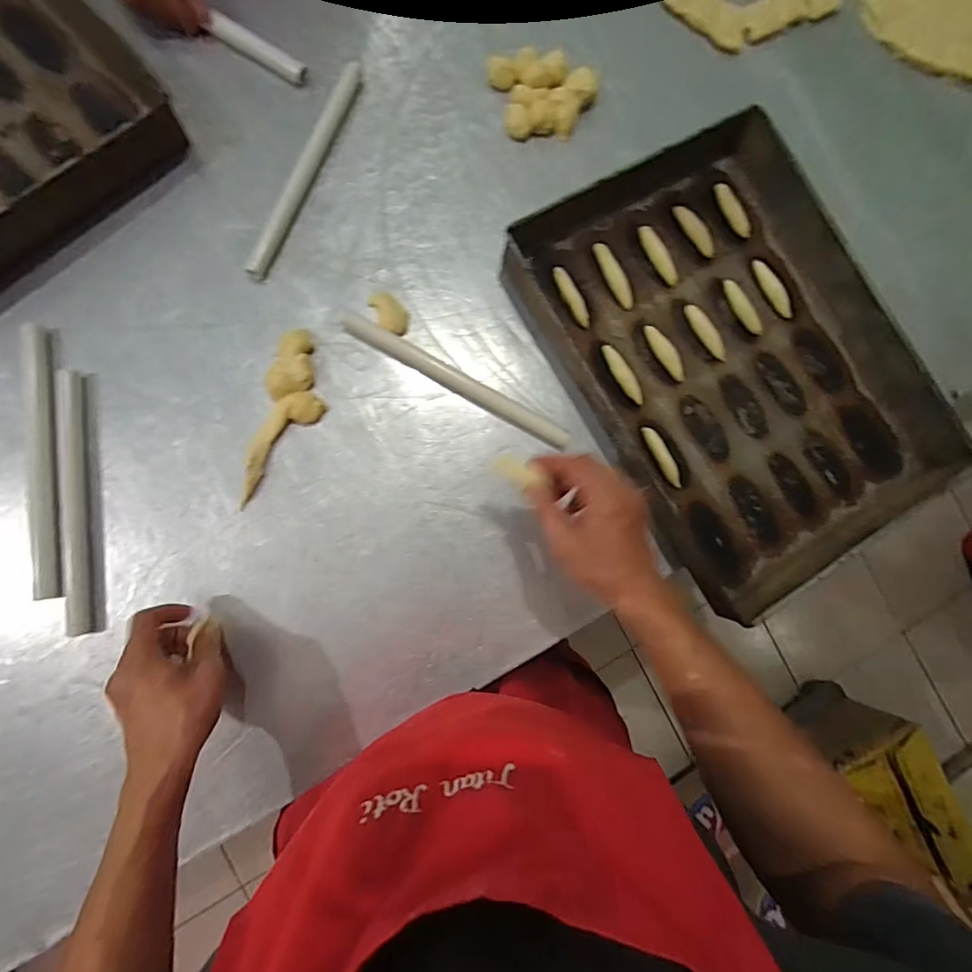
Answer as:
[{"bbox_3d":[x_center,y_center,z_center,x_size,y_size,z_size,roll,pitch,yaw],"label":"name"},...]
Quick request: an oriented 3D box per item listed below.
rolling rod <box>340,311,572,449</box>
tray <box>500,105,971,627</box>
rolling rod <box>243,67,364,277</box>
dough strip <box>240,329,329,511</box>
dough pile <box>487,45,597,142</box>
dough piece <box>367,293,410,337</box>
[{"bbox_3d":[-0.034,-0.122,0.563,0.289,0.023,0.019,30,83,-4],"label":"rolling rod"},{"bbox_3d":[0.296,-0.150,0.588,0.364,0.053,0.508,-31,90,-8],"label":"tray"},{"bbox_3d":[-0.205,-0.365,0.563,0.023,0.020,0.284,22,83,-5],"label":"rolling rod"},{"bbox_3d":[-0.215,-0.073,0.536,0.062,0.025,0.193,13,84,-6],"label":"dough strip"},{"bbox_3d":[0.074,-0.480,0.604,0.130,0.027,0.099,-4,86,-7],"label":"dough pile"},{"bbox_3d":[-0.108,-0.196,0.555,0.034,0.015,0.054,-30,90,-8],"label":"dough piece"}]

